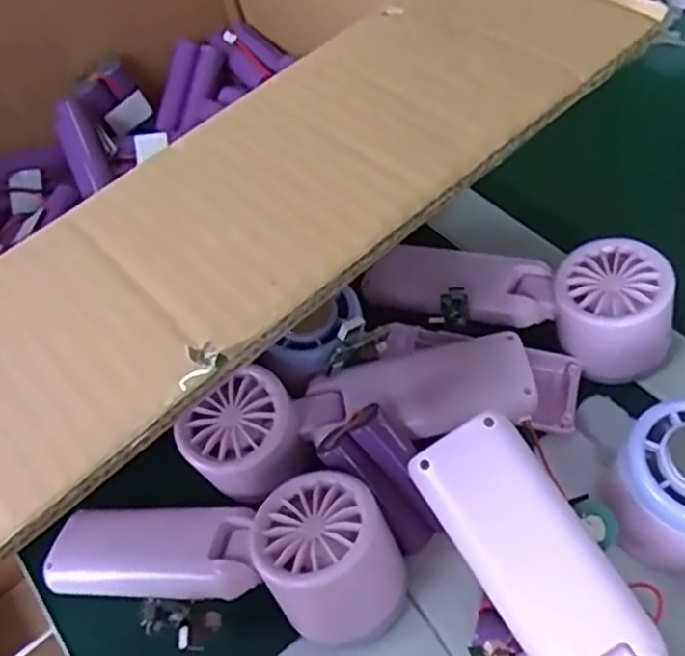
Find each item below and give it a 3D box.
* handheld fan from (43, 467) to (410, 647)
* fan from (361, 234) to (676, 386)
[{"bbox_3d":[-0.052,0.102,0.323,0.171,0.053,0.056,-6,51,22],"label":"handheld fan"},{"bbox_3d":[0.089,-0.019,0.373,0.158,0.051,0.053,14,57,17],"label":"fan"}]

